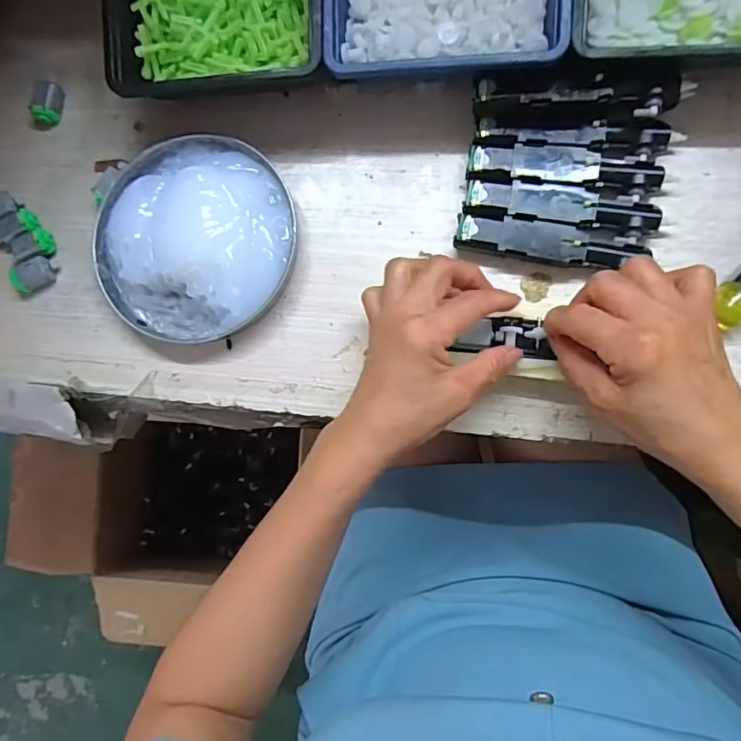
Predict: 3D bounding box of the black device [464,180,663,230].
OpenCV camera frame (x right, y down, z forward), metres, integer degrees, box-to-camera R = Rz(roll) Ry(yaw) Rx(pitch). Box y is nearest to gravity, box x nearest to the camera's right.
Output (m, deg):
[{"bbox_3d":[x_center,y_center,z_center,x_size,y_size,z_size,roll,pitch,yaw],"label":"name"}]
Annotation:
[{"bbox_3d":[0.122,-0.104,0.340,0.118,0.019,0.026,9,87,8],"label":"black device"}]

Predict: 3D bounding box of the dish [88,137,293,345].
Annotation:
[{"bbox_3d":[-0.124,-0.093,0.366,0.140,0.033,0.140,-1,86,7],"label":"dish"}]

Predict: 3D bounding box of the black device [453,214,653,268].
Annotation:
[{"bbox_3d":[0.114,-0.081,0.338,0.114,0.020,0.024,11,87,8],"label":"black device"}]

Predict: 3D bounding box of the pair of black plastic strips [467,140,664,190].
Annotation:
[{"bbox_3d":[0.124,-0.129,0.341,0.118,0.019,0.026,9,87,8],"label":"pair of black plastic strips"}]

